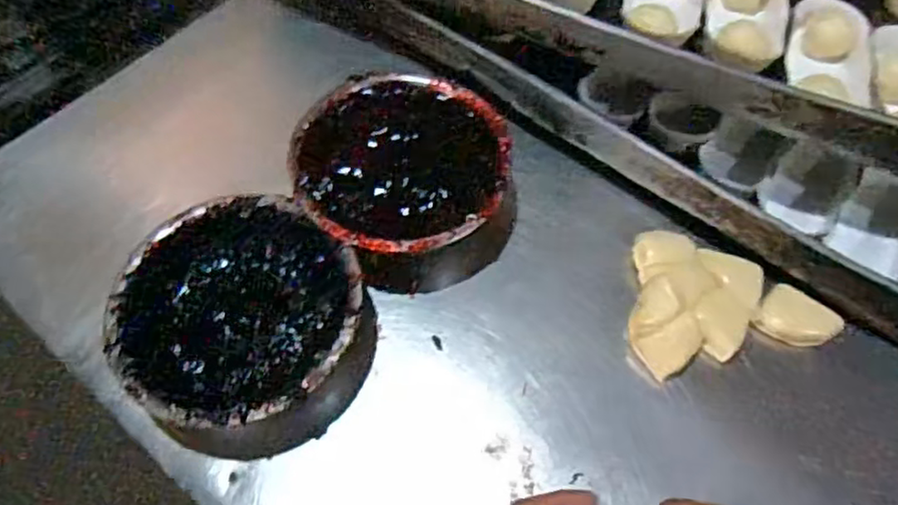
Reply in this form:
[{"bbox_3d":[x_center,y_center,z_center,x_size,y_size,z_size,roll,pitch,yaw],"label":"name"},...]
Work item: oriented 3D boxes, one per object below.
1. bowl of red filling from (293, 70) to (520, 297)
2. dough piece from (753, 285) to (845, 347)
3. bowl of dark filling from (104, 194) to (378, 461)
[{"bbox_3d":[-0.038,-0.066,0.590,0.180,0.083,0.189,0,60,1],"label":"bowl of red filling"},{"bbox_3d":[0.291,0.056,0.547,0.065,0.017,0.045,21,63,13],"label":"dough piece"},{"bbox_3d":[-0.158,0.057,0.520,0.185,0.068,0.176,0,60,1],"label":"bowl of dark filling"}]

